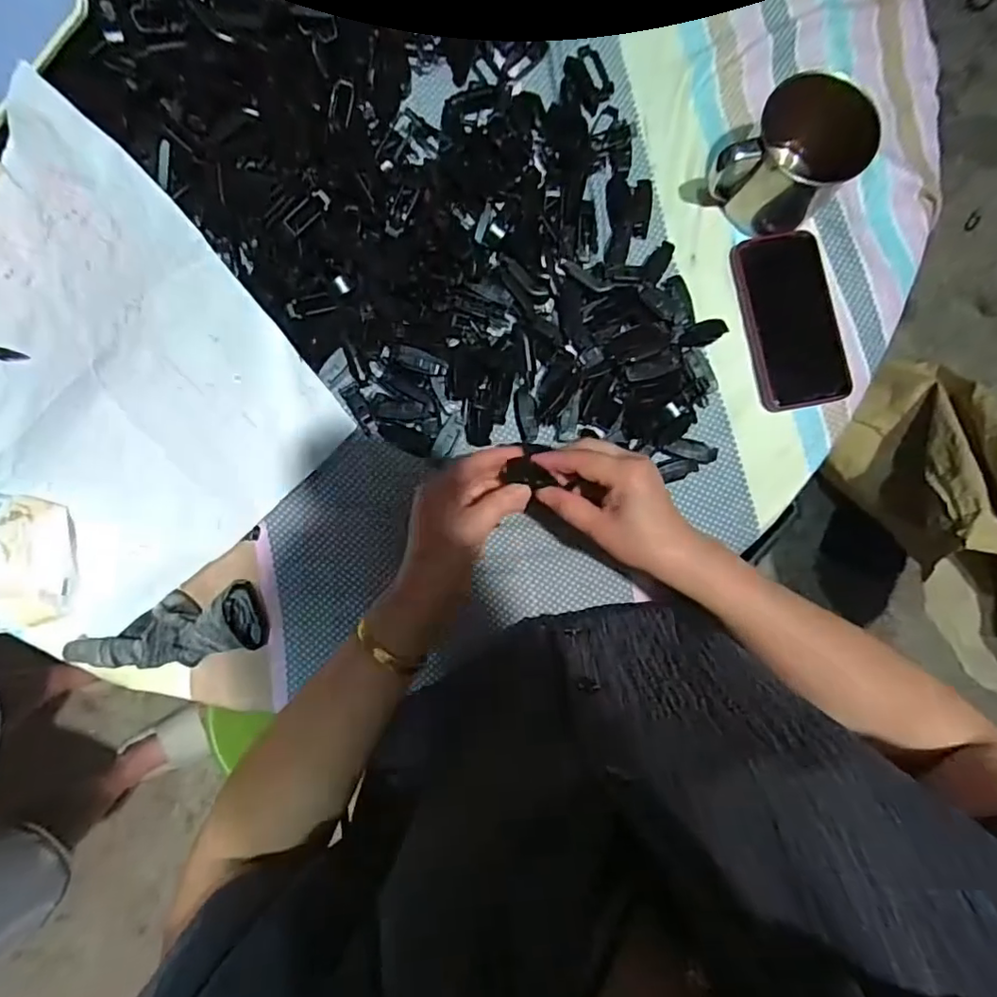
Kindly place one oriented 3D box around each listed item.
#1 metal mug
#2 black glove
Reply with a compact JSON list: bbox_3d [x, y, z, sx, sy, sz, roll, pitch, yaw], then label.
[{"bbox_3d":[0.244,-0.284,0.481,0.094,0.089,0.099,39,85,-2],"label":"metal mug"},{"bbox_3d":[-0.278,0.113,0.469,0.151,0.045,0.061,-14,87,-1],"label":"black glove"}]

